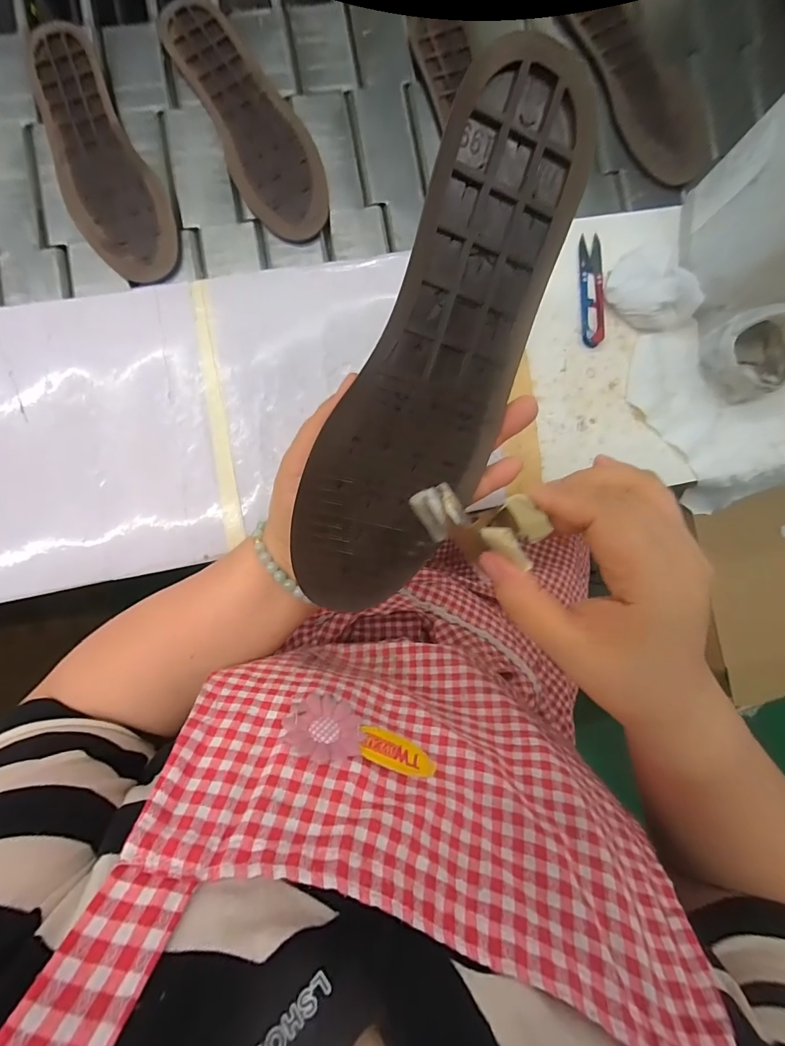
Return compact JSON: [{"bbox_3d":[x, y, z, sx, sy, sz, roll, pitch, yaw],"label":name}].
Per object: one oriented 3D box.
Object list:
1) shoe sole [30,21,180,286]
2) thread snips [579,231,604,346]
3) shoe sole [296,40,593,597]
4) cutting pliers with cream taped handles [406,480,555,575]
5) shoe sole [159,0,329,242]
[{"bbox_3d":[-0.290,-0.359,0.422,0.084,0.013,0.262,-26,87,-6],"label":"shoe sole"},{"bbox_3d":[0.181,-0.211,0.390,0.020,0.009,0.104,-1,85,-5],"label":"thread snips"},{"bbox_3d":[0.022,-0.073,0.215,0.078,0.024,0.261,23,105,-3],"label":"shoe sole"},{"bbox_3d":[0.043,0.000,0.224,0.066,0.036,0.033,14,83,33],"label":"cutting pliers with cream taped handles"},{"bbox_3d":[-0.143,-0.408,0.435,0.081,0.014,0.261,-27,87,-7],"label":"shoe sole"}]

